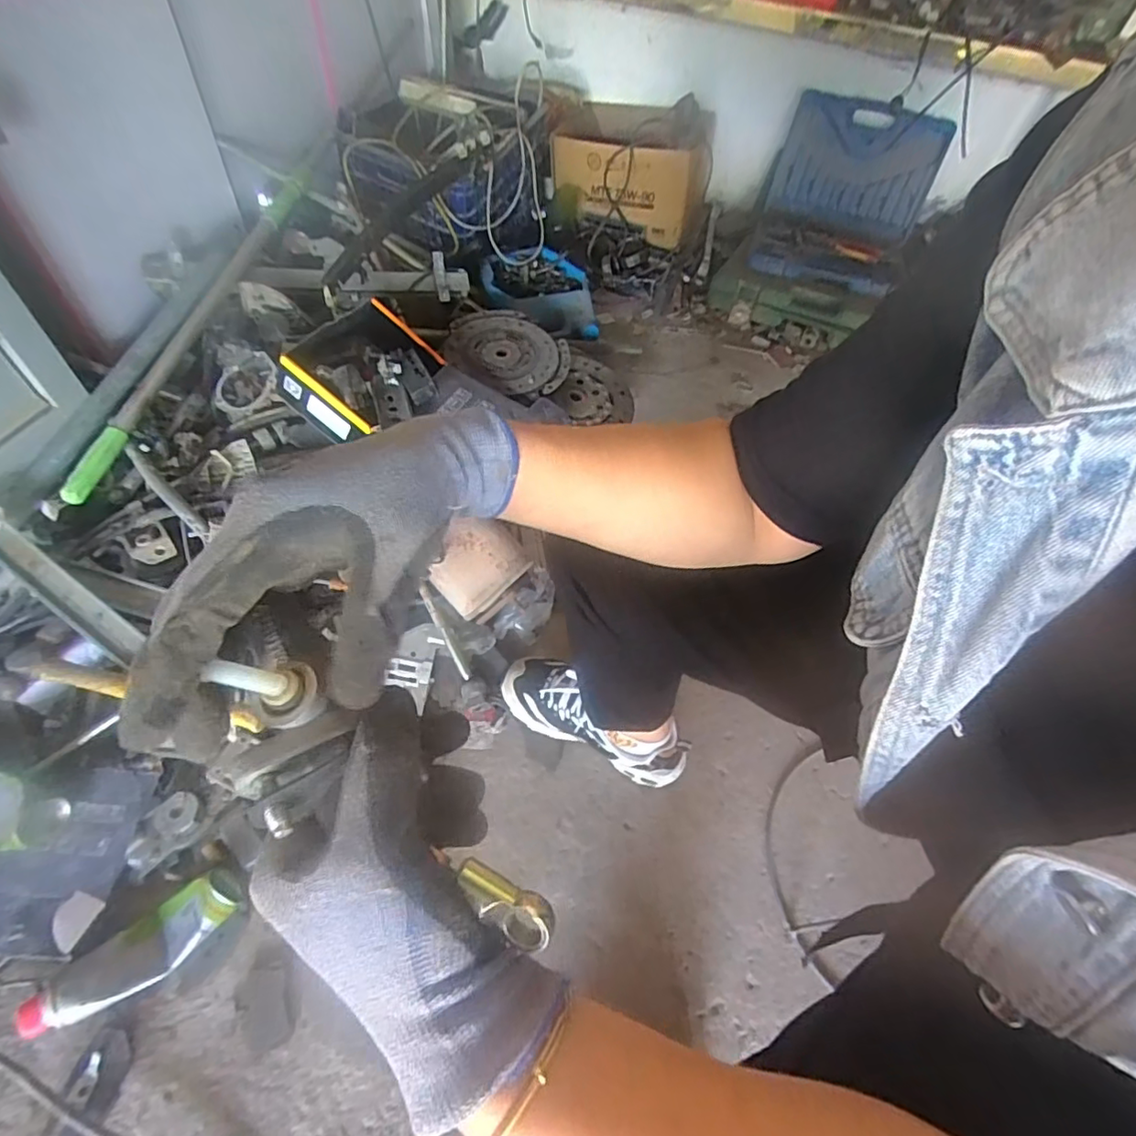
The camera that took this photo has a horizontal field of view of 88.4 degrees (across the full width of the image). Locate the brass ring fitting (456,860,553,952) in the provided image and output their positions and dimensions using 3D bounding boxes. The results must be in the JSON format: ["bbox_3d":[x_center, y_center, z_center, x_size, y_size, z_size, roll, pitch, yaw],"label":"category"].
[{"bbox_3d":[-0.023,0.120,0.209,0.038,0.006,0.016,23,56,9],"label":"brass ring fitting"}]

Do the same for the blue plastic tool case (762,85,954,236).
[{"bbox_3d":[0.737,-1.023,1.491,0.383,0.268,0.063,14,26,3],"label":"blue plastic tool case"}]

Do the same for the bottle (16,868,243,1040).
[{"bbox_3d":[-0.462,0.418,0.635,0.209,0.043,0.071,-28,63,-23],"label":"bottle"}]

